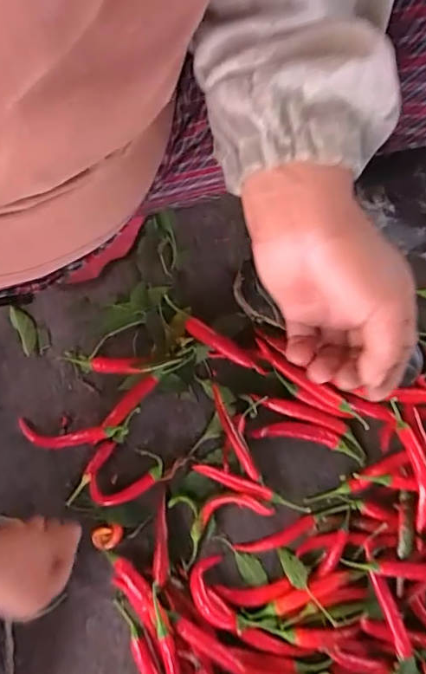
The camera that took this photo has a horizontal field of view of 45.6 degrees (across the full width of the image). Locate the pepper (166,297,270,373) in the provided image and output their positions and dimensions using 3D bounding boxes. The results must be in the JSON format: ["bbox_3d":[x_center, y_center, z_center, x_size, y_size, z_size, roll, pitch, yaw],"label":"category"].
[{"bbox_3d":[-0.001,0.001,0.628,0.154,0.012,0.023,34,82,6],"label":"pepper"}]

